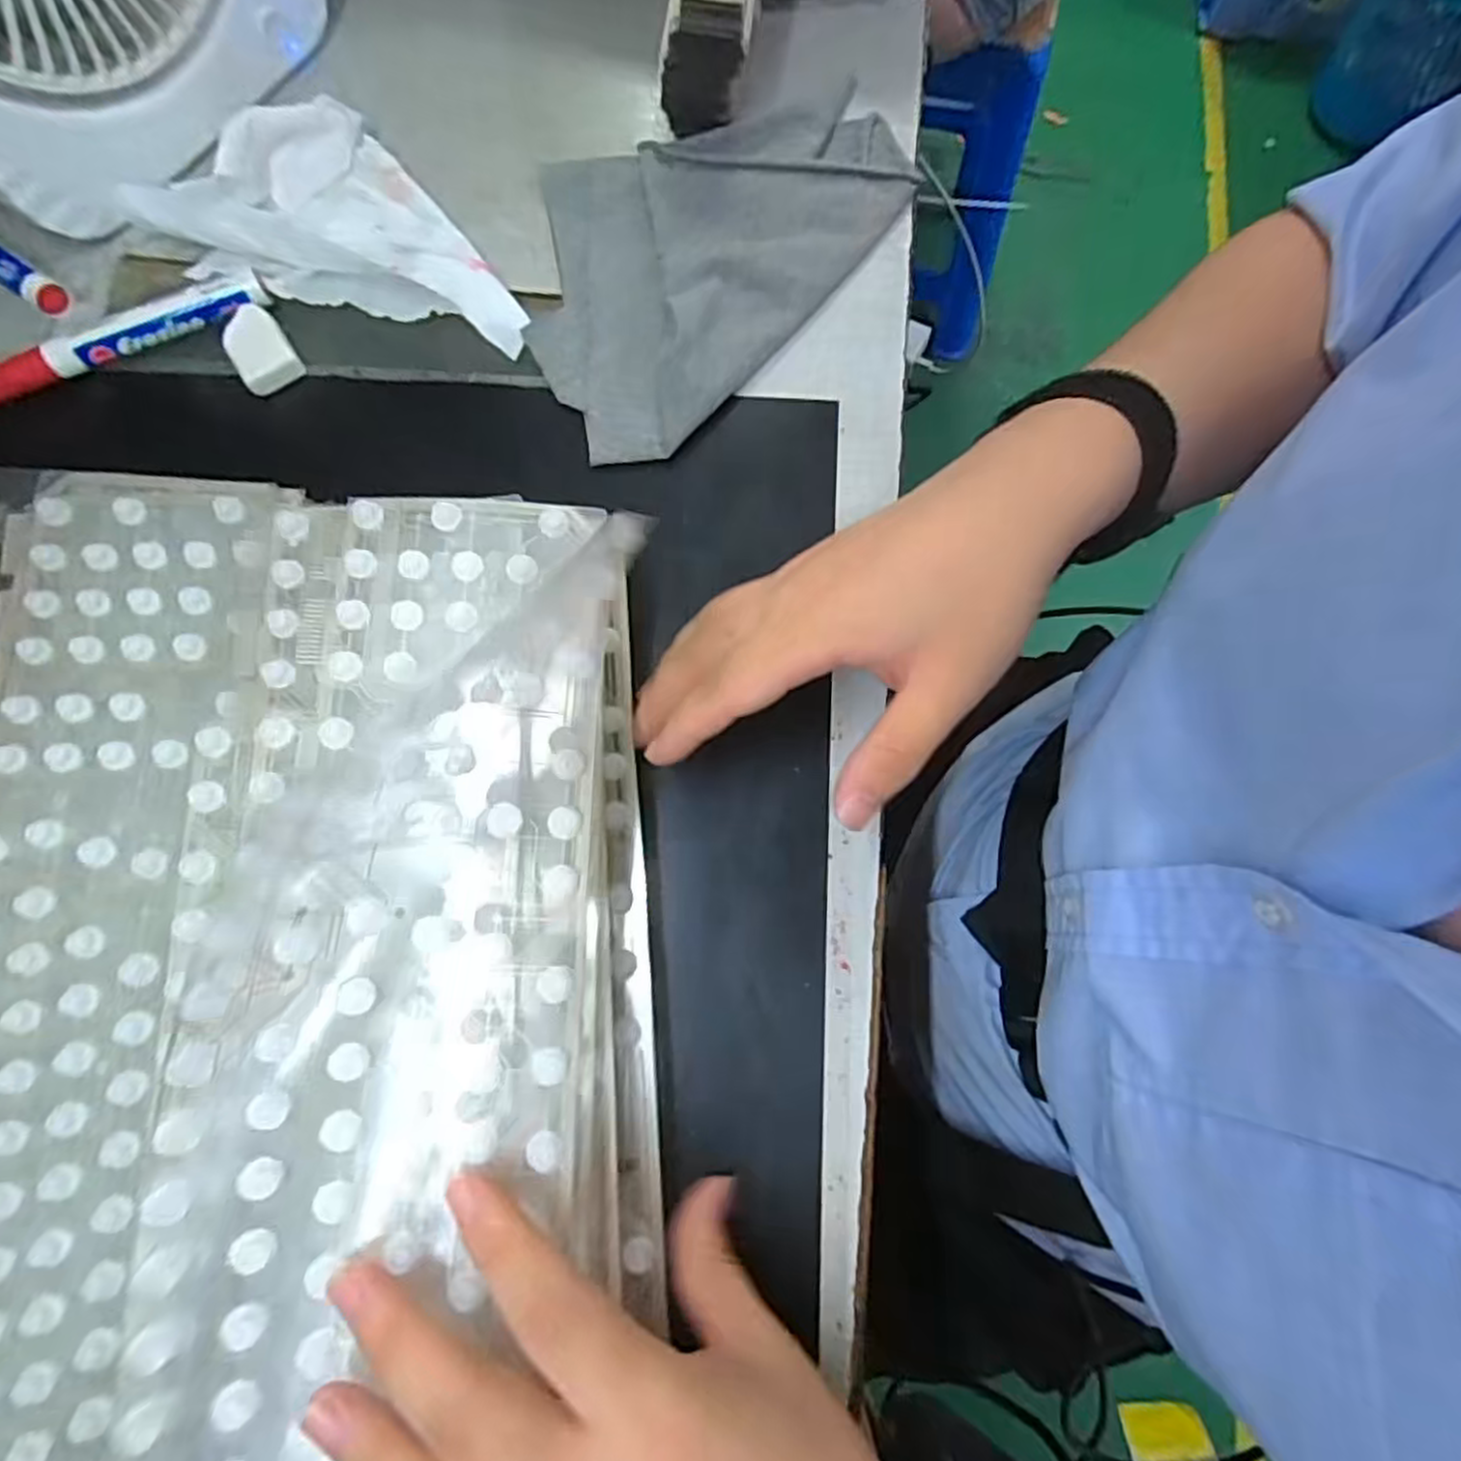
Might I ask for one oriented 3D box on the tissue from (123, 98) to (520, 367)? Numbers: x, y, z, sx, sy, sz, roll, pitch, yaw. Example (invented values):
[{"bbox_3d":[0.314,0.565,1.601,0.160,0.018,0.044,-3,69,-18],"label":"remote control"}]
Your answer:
[{"bbox_3d":[-0.179,-0.243,0.347,0.185,0.034,0.090,13,77,3],"label":"tissue"}]

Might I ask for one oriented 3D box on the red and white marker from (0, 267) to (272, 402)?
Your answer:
[{"bbox_3d":[-0.279,-0.176,0.340,0.138,0.013,0.016,-26,78,-6],"label":"red and white marker"}]

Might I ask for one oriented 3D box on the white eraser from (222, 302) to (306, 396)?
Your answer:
[{"bbox_3d":[-0.214,-0.173,0.342,0.027,0.008,0.041,-35,79,-7],"label":"white eraser"}]

